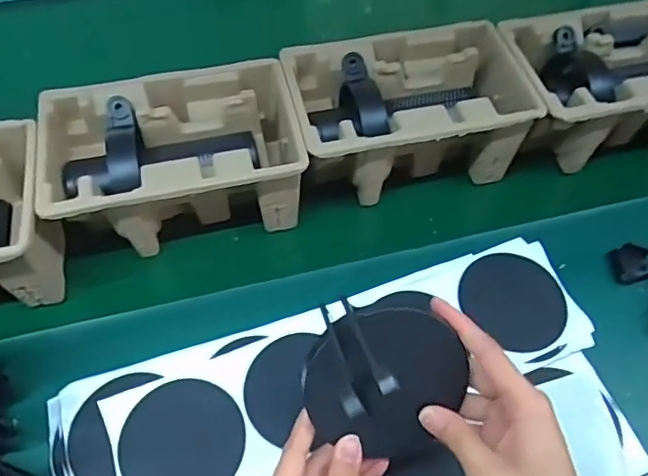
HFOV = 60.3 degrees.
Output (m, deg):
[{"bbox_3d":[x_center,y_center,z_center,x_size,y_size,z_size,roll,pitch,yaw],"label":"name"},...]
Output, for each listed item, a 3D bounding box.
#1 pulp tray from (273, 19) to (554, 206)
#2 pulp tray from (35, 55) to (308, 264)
[{"bbox_3d":[0.081,-0.124,0.567,0.222,0.099,0.142,-14,58,-9],"label":"pulp tray"},{"bbox_3d":[-0.136,-0.070,0.532,0.225,0.097,0.149,-12,58,-8],"label":"pulp tray"}]

